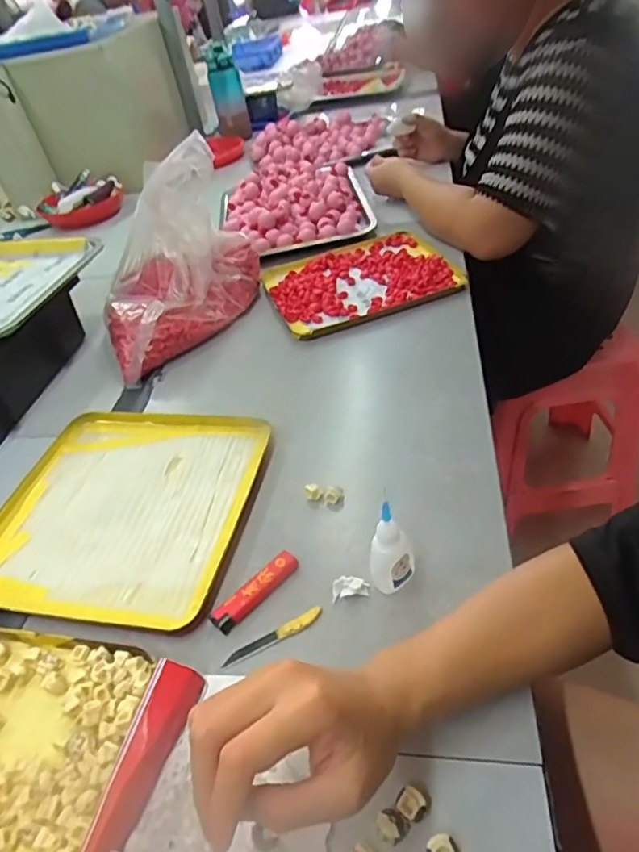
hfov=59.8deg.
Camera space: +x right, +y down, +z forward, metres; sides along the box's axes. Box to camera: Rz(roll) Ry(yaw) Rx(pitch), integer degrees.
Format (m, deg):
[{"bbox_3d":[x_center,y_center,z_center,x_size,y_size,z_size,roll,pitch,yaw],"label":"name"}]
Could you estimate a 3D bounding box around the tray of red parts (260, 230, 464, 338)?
[{"bbox_3d":[0.057,-0.209,0.787,0.247,0.026,0.217,-19,42,-8],"label":"tray of red parts"}]

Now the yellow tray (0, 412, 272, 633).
[{"bbox_3d":[-0.192,0.074,0.536,0.247,0.022,0.238,1,43,15],"label":"yellow tray"}]

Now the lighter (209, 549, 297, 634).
[{"bbox_3d":[-0.051,0.130,0.442,0.022,0.010,0.079,27,54,36],"label":"lighter"}]

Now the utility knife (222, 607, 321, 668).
[{"bbox_3d":[-0.034,0.156,0.413,0.079,0.006,0.011,-24,43,-13],"label":"utility knife"}]

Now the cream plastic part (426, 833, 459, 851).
[{"bbox_3d":[0.065,0.225,0.294,0.016,0.009,0.014,-23,42,-11],"label":"cream plastic part"}]

